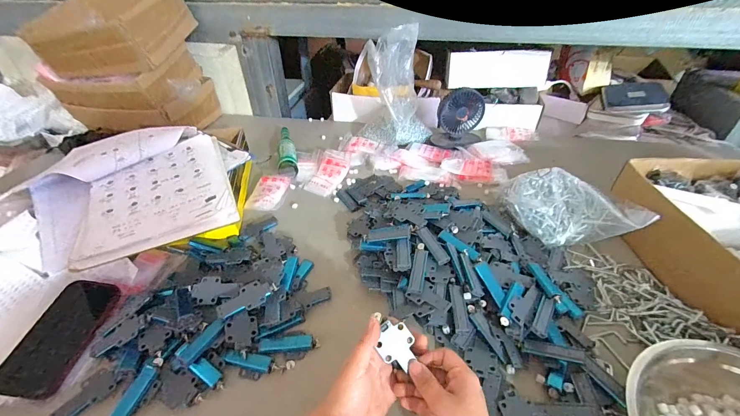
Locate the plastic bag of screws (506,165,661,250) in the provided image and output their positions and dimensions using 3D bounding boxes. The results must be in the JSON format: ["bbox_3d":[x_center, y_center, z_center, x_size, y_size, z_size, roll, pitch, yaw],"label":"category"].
[{"bbox_3d":[0.375,-0.004,0.621,0.223,0.090,0.146,20,45,23],"label":"plastic bag of screws"}]

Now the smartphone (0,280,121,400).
[{"bbox_3d":[-0.453,0.185,0.476,0.091,0.011,0.164,11,49,-4],"label":"smartphone"}]

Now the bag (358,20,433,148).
[{"bbox_3d":[0.078,-0.314,0.861,0.168,0.270,0.119,-19,43,-19],"label":"bag"}]

